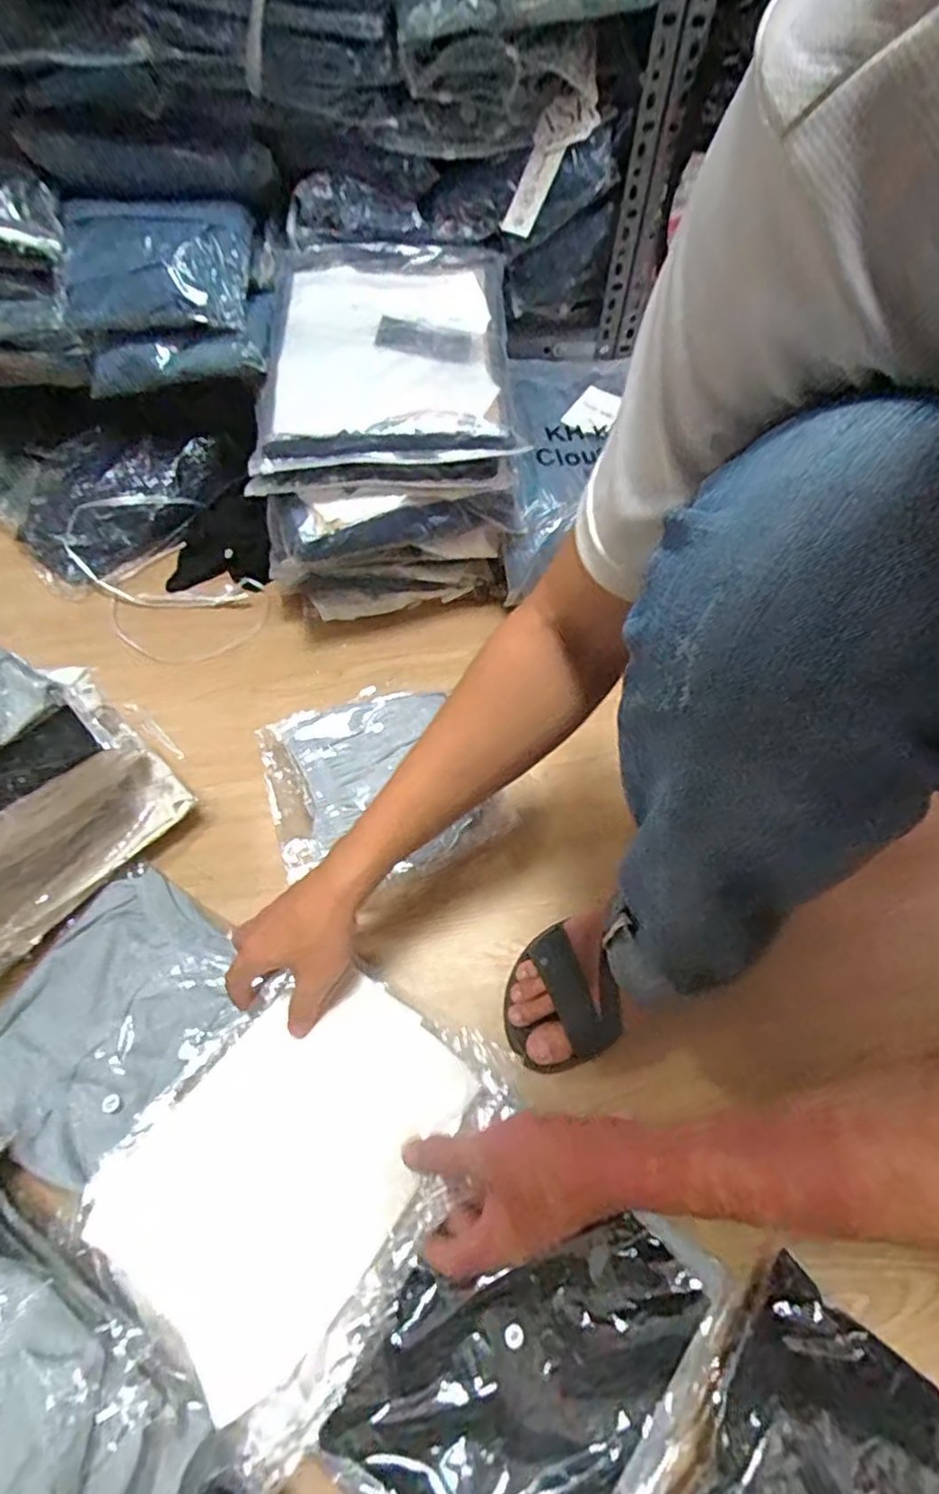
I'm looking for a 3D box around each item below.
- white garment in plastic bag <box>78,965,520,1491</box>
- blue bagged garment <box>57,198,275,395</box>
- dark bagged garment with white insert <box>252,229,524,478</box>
[{"bbox_3d":[-0.126,0.289,0.467,0.221,0.025,0.248,26,58,30],"label":"white garment in plastic bag"},{"bbox_3d":[-0.339,-0.505,0.728,0.223,0.181,0.063,-4,24,-5],"label":"blue bagged garment"},{"bbox_3d":[-0.089,-0.421,0.692,0.272,0.066,0.295,-4,59,-4],"label":"dark bagged garment with white insert"}]

